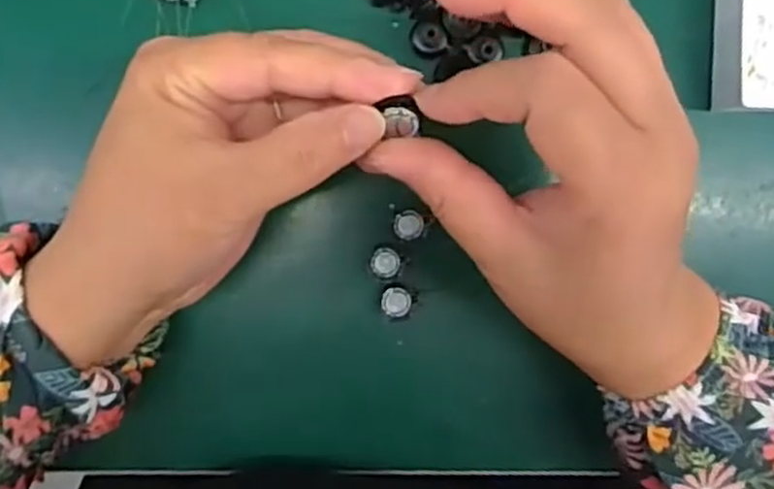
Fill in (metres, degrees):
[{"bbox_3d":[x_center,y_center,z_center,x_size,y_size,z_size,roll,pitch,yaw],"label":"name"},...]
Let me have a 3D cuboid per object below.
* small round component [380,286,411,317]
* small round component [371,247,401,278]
[{"bbox_3d":[0.004,0.024,0.319,0.012,0.004,0.013,0,95,-2],"label":"small round component"},{"bbox_3d":[-0.001,0.008,0.315,0.012,0.004,0.012,0,95,-2],"label":"small round component"}]

